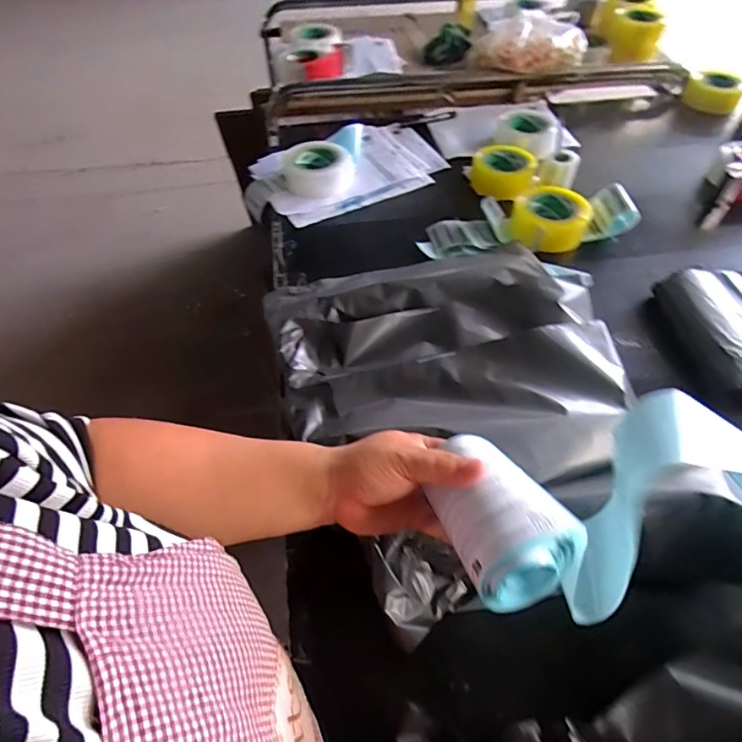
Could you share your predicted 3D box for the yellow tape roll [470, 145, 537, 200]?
[{"bbox_3d":[0.248,-0.374,0.898,0.114,0.048,0.121,0,55,0],"label":"yellow tape roll"}]

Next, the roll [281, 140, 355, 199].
[{"bbox_3d":[-0.105,-0.395,0.919,0.131,0.044,0.128,0,55,0],"label":"roll"}]

